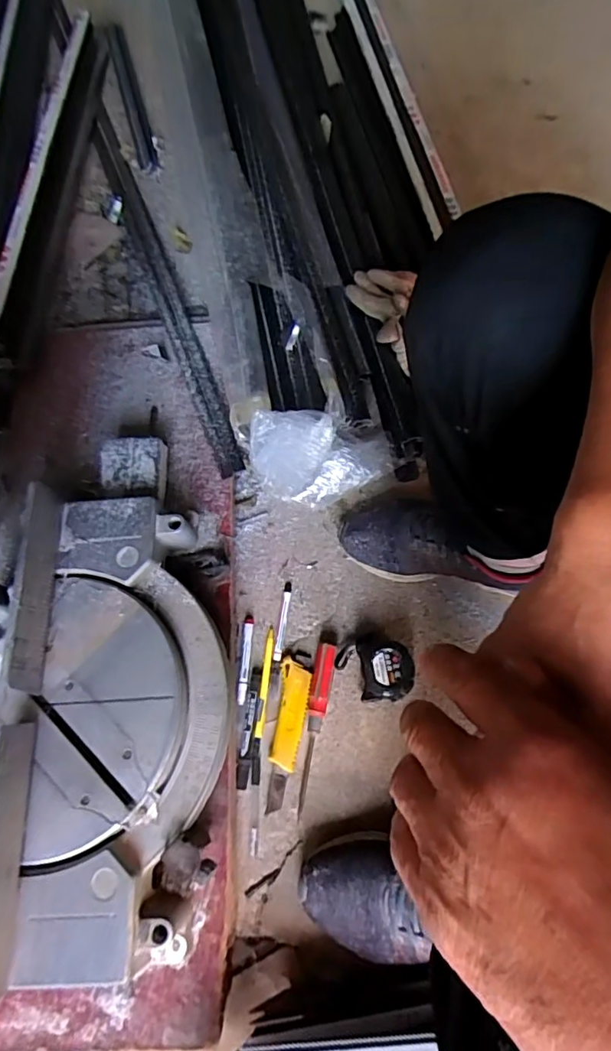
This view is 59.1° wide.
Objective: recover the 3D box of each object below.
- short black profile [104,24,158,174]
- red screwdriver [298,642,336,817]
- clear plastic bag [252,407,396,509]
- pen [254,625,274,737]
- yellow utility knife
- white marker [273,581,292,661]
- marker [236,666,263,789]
[{"bbox_3d":[-0.345,-0.846,1.057,0.035,0.034,0.426,-16,68,-4],"label":"short black profile"},{"bbox_3d":[0.011,0.237,0.642,0.023,0.025,0.187,9,69,6],"label":"red screwdriver"},{"bbox_3d":[0.022,-0.097,0.728,0.189,0.120,0.110,-7,68,0],"label":"clear plastic bag"},{"bbox_3d":[-0.050,0.191,0.668,0.010,0.008,0.133,4,68,4],"label":"pen"},{"bbox_3d":[-0.019,0.241,0.642,0.037,0.016,0.178,6,68,5],"label":"yellow utility knife"},{"bbox_3d":[-0.029,0.122,0.695,0.011,0.007,0.102,6,68,5],"label":"white marker"},{"bbox_3d":[-0.067,0.239,0.644,0.016,0.010,0.135,5,68,4],"label":"marker"}]

